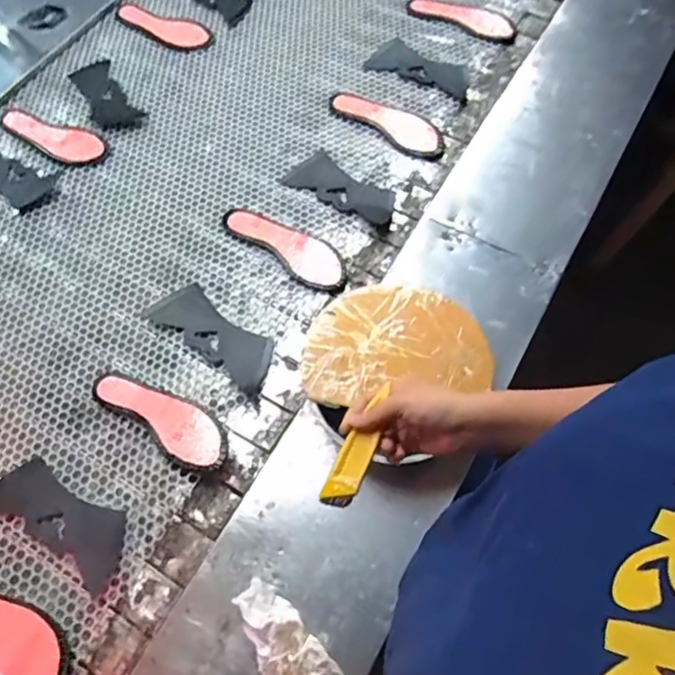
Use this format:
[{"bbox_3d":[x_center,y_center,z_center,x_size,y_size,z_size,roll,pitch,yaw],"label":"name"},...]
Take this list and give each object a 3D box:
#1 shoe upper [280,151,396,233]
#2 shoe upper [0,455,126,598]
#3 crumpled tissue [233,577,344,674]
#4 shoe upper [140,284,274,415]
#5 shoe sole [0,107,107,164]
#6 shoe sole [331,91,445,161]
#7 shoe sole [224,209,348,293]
[{"bbox_3d":[0.015,-0.261,0.961,0.199,0.031,0.089,29,68,17],"label":"shoe upper"},{"bbox_3d":[-0.371,0.238,0.746,0.210,0.012,0.089,30,68,12],"label":"shoe upper"},{"bbox_3d":[-0.063,0.347,0.636,0.067,0.037,0.144,-38,66,-15],"label":"crumpled tissue"},{"bbox_3d":[-0.182,-0.004,0.852,0.226,0.011,0.088,37,71,20],"label":"shoe upper"},{"bbox_3d":[-0.530,-0.375,1.033,0.225,0.015,0.076,22,66,14],"label":"shoe sole"},{"bbox_3d":[0.095,-0.399,1.028,0.233,0.019,0.083,37,71,20],"label":"shoe sole"},{"bbox_3d":[-0.083,-0.155,0.918,0.234,0.015,0.078,32,69,19],"label":"shoe sole"}]

